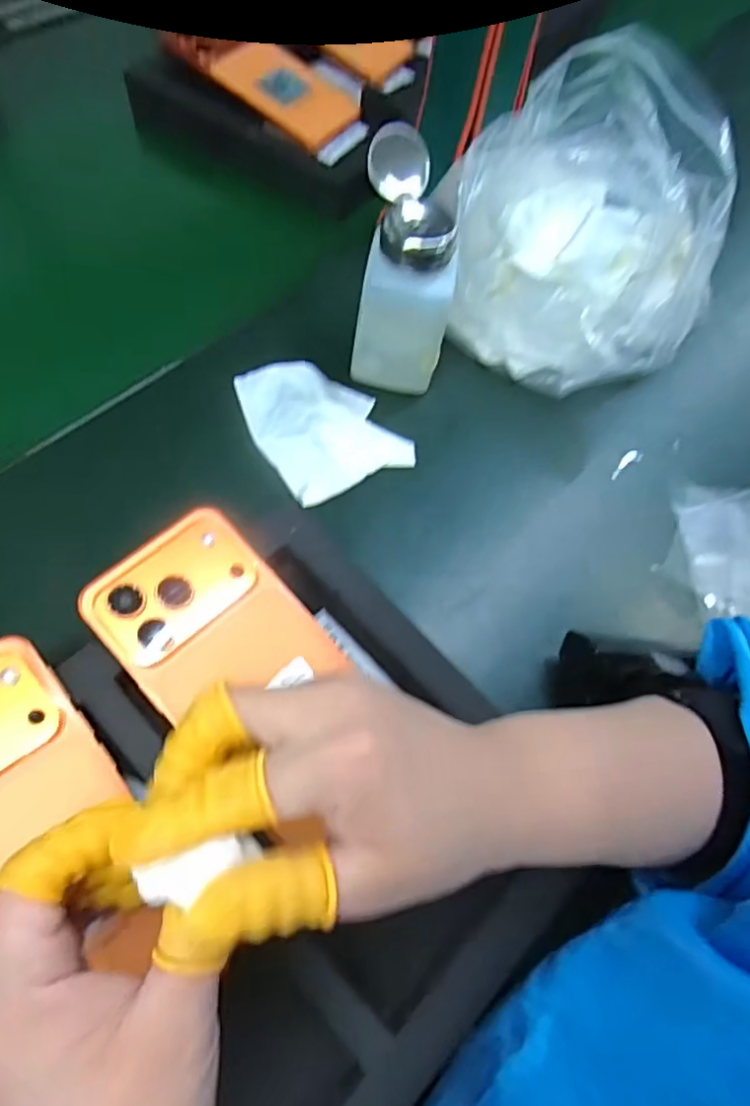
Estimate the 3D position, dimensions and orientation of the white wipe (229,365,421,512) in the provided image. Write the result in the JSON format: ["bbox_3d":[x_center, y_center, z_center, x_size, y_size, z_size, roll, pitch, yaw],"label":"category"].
[{"bbox_3d":[-0.036,-0.080,0.383,0.076,0.013,0.102,-33,70,-14],"label":"white wipe"}]

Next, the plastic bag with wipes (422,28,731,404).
[{"bbox_3d":[0.123,-0.190,0.372,0.135,0.127,0.133,-2,66,-1],"label":"plastic bag with wipes"}]

